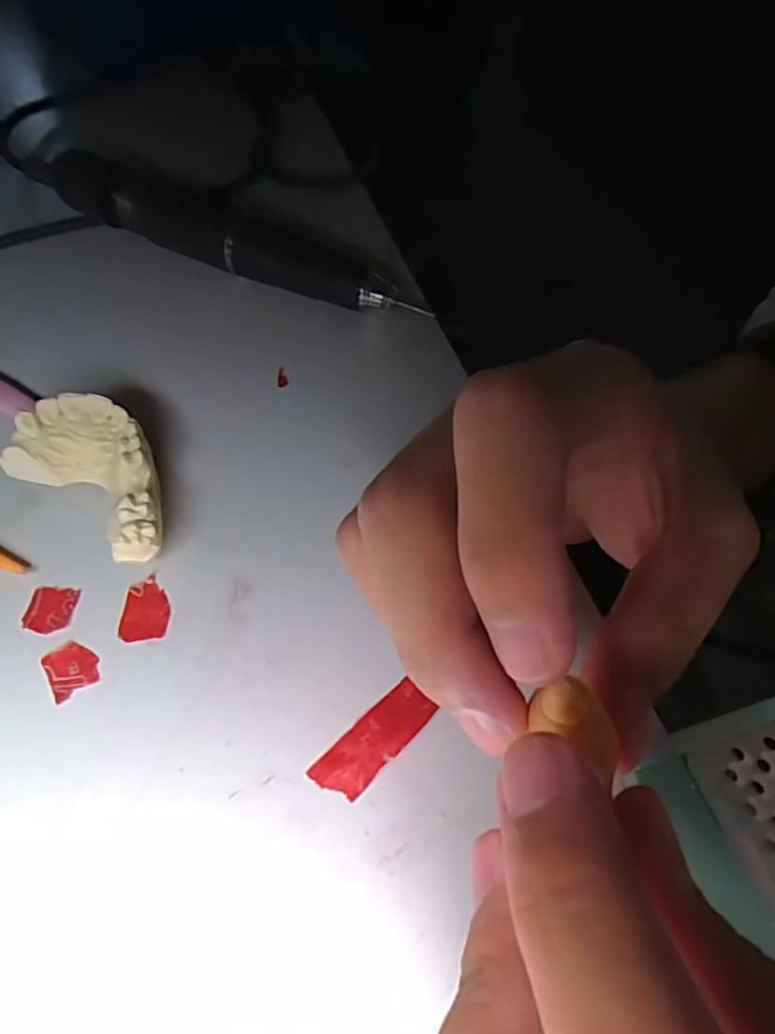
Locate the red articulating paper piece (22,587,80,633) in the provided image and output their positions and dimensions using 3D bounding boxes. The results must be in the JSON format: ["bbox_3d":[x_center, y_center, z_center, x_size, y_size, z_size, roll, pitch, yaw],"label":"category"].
[{"bbox_3d":[-0.113,0.030,0.192,0.014,0.004,0.015,3,61,-1],"label":"red articulating paper piece"}]

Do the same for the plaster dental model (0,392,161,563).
[{"bbox_3d":[-0.095,-0.012,0.200,0.066,0.029,0.038,34,65,15],"label":"plaster dental model"}]

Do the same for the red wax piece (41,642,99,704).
[{"bbox_3d":[-0.102,0.047,0.183,0.015,0.004,0.017,-30,66,-17],"label":"red wax piece"}]

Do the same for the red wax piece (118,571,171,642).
[{"bbox_3d":[-0.082,0.030,0.192,0.015,0.004,0.023,-3,61,-4],"label":"red wax piece"}]

